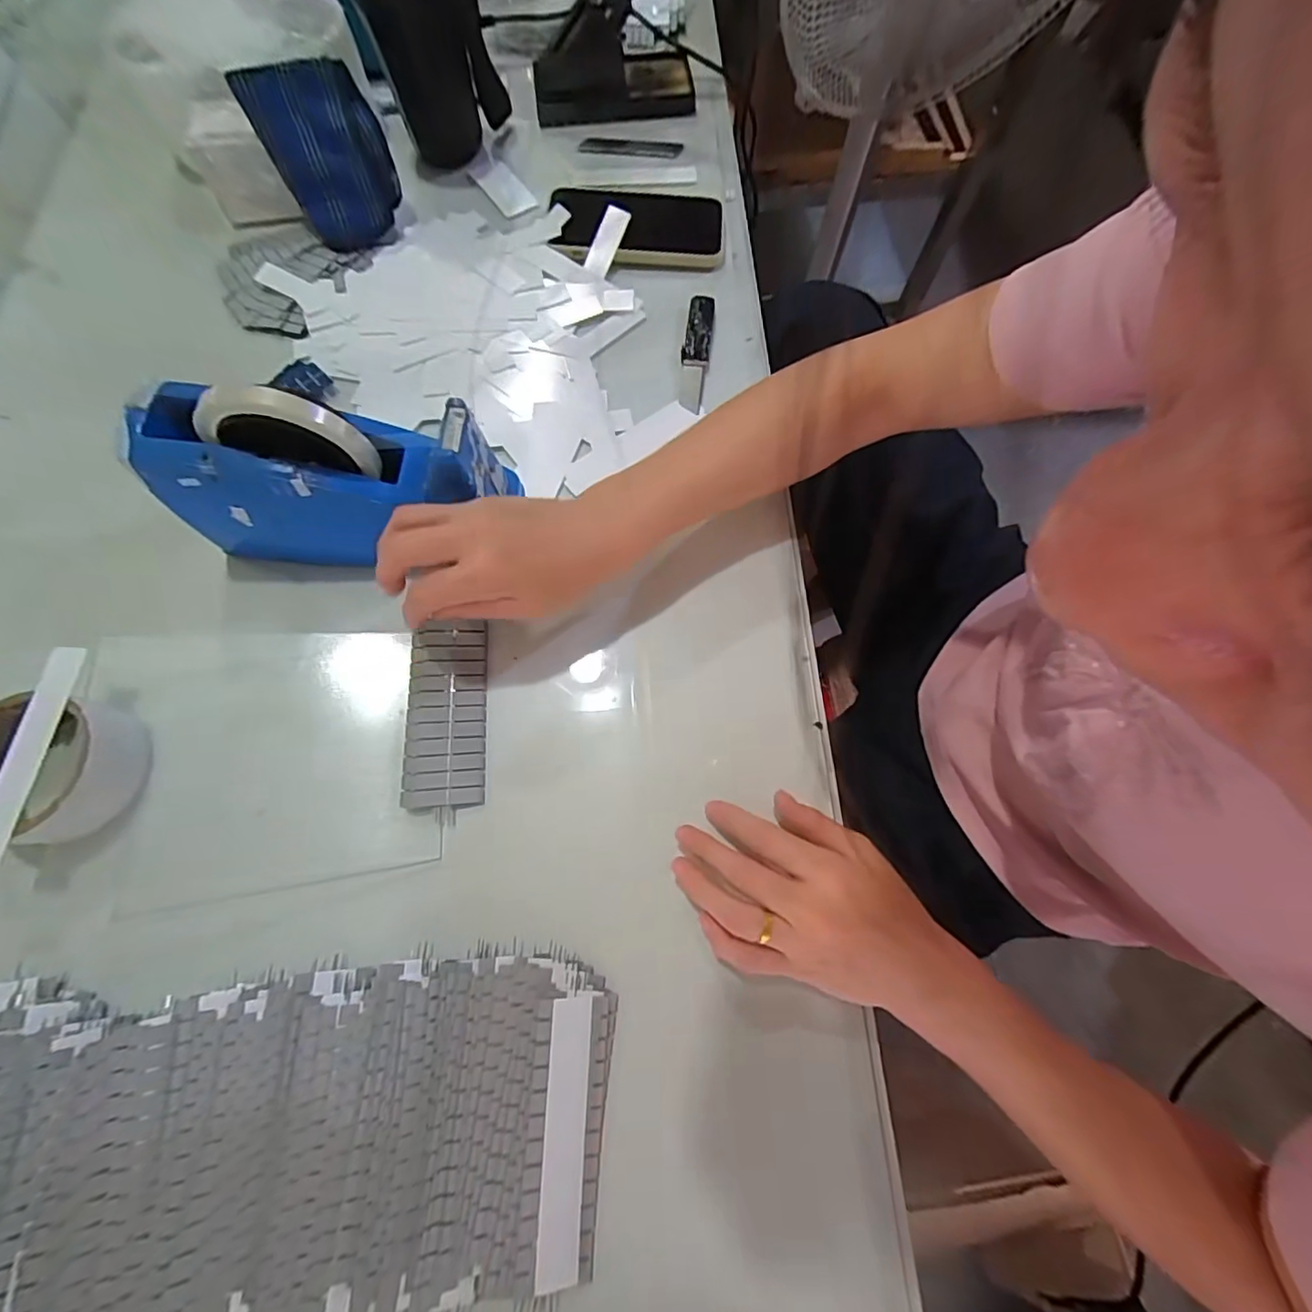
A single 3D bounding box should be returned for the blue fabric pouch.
[{"bbox_3d":[-0.270,-0.417,0.464,0.089,0.115,0.016,-26,38,-7],"label":"blue fabric pouch"}]

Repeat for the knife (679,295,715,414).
[{"bbox_3d":[0.034,-0.256,0.463,0.022,0.006,0.114,7,72,1],"label":"knife"}]

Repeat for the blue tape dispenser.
[{"bbox_3d":[-0.206,-0.120,0.357,0.203,0.124,0.063,1,72,-1],"label":"blue tape dispenser"}]

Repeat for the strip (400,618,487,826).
[{"bbox_3d":[-0.138,0.037,0.366,0.048,0.011,0.122,-4,72,-2],"label":"strip"}]

